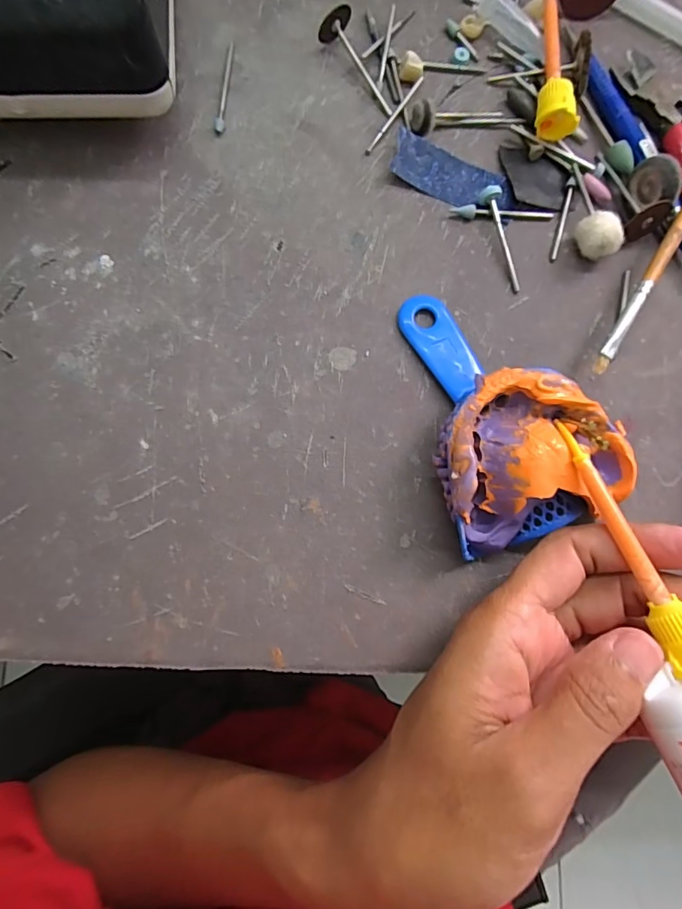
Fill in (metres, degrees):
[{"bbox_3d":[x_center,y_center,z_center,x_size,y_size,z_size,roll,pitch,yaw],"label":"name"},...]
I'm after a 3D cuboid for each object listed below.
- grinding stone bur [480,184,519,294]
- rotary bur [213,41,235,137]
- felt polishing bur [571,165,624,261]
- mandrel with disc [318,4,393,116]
[{"bbox_3d":[0.072,-0.095,0.207,0.010,0.008,0.046,-19,85,-7],"label":"grinding stone bur"},{"bbox_3d":[-0.051,-0.163,0.208,0.005,0.004,0.047,4,83,-4],"label":"rotary bur"},{"bbox_3d":[0.107,-0.107,0.207,0.014,0.015,0.044,-18,85,-7],"label":"felt polishing bur"},{"bbox_3d":[0.007,-0.172,0.210,0.015,0.013,0.045,-29,86,-7],"label":"mandrel with disc"}]

